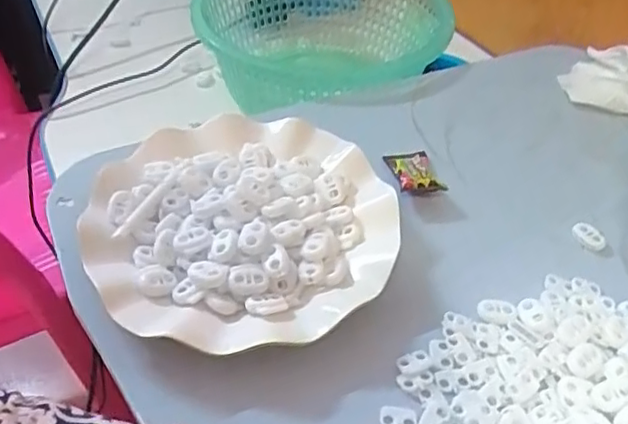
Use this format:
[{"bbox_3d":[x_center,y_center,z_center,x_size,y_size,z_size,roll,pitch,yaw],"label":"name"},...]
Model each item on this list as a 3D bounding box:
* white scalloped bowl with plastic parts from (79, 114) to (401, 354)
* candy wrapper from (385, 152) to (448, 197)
[{"bbox_3d":[-0.041,0.010,0.377,0.176,0.040,0.173,1,43,-1],"label":"white scalloped bowl with plastic parts"},{"bbox_3d":[0.069,-0.029,0.426,0.029,0.011,0.049,-6,44,-8],"label":"candy wrapper"}]

